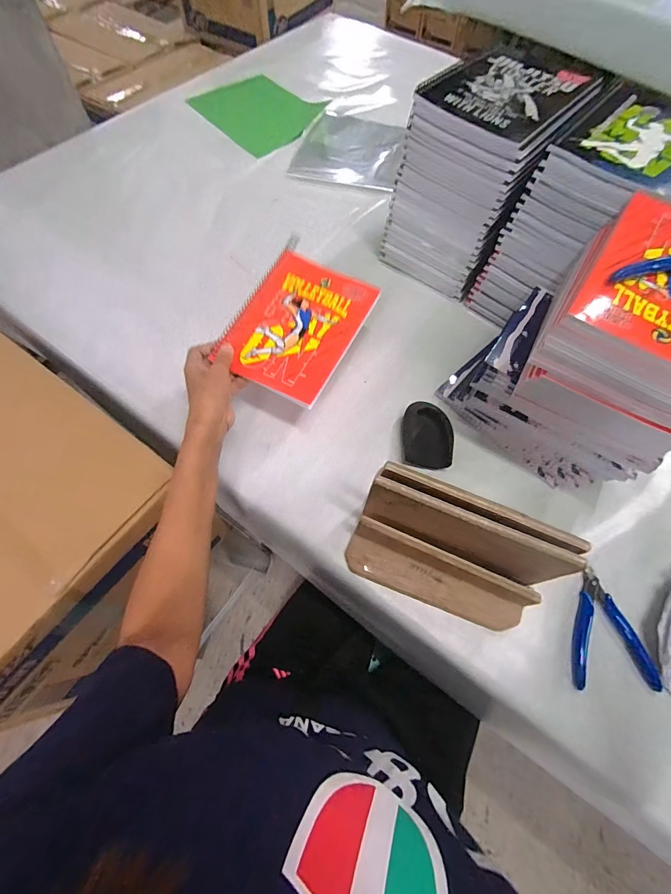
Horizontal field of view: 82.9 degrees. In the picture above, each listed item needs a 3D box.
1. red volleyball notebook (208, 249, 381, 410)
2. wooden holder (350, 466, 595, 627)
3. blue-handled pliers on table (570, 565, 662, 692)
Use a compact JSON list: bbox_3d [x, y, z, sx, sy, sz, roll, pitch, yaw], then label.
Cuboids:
[{"bbox_3d":[-0.049,-0.159,0.491,0.148,0.007,0.190,28,74,8],"label":"red volleyball notebook"},{"bbox_3d":[0.120,0.110,0.392,0.197,0.121,0.095,21,66,7],"label":"wooden holder"},{"bbox_3d":[0.294,0.198,0.420,0.087,0.010,0.118,0,66,-2],"label":"blue-handled pliers on table"}]

